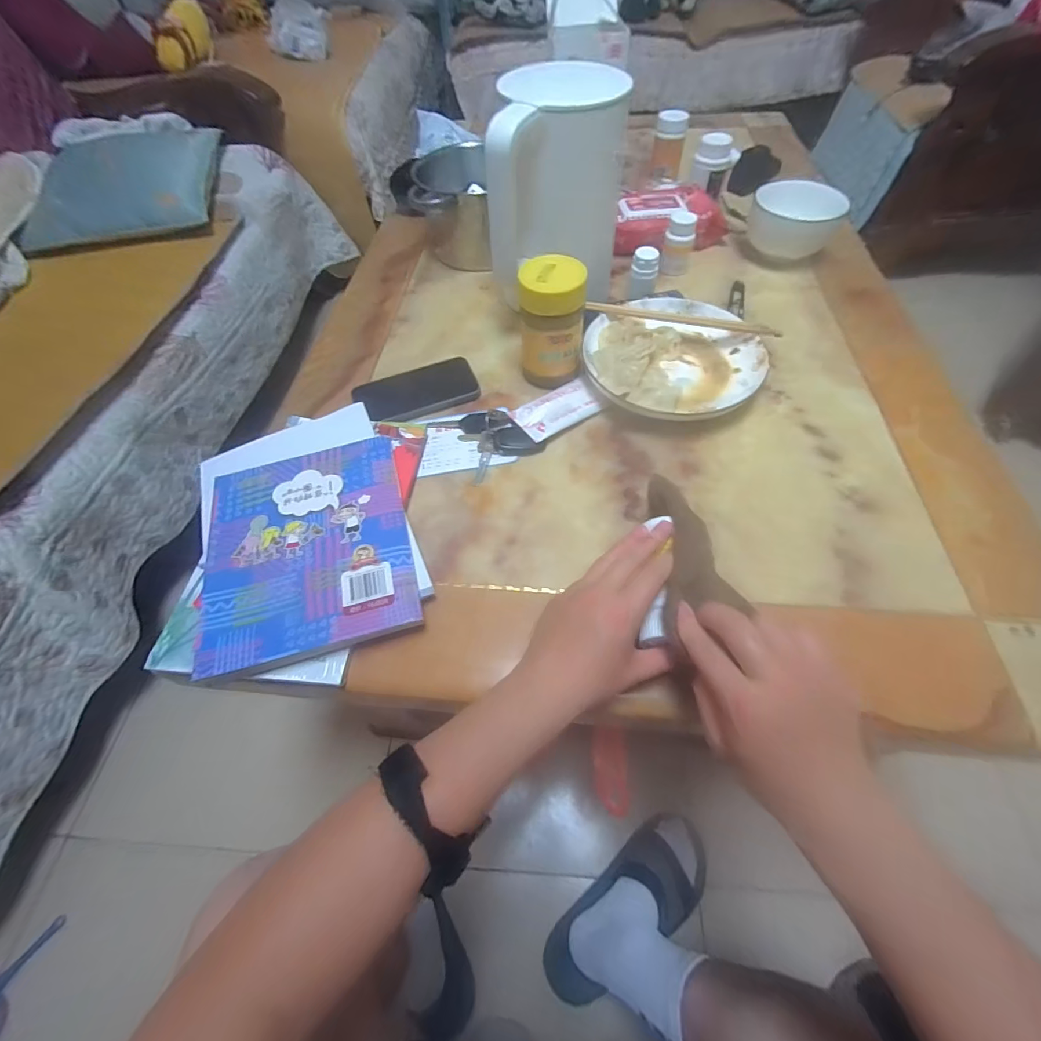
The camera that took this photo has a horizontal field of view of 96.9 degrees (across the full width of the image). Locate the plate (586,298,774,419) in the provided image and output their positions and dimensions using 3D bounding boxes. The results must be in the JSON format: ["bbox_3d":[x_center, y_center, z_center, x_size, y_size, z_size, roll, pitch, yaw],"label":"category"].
[{"bbox_3d":[0.176,-0.195,0.540,0.196,0.032,0.180,-2,56,3],"label":"plate"}]

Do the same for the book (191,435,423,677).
[{"bbox_3d":[-0.189,0.021,0.415,0.173,0.019,0.206,-15,57,-6],"label":"book"}]

